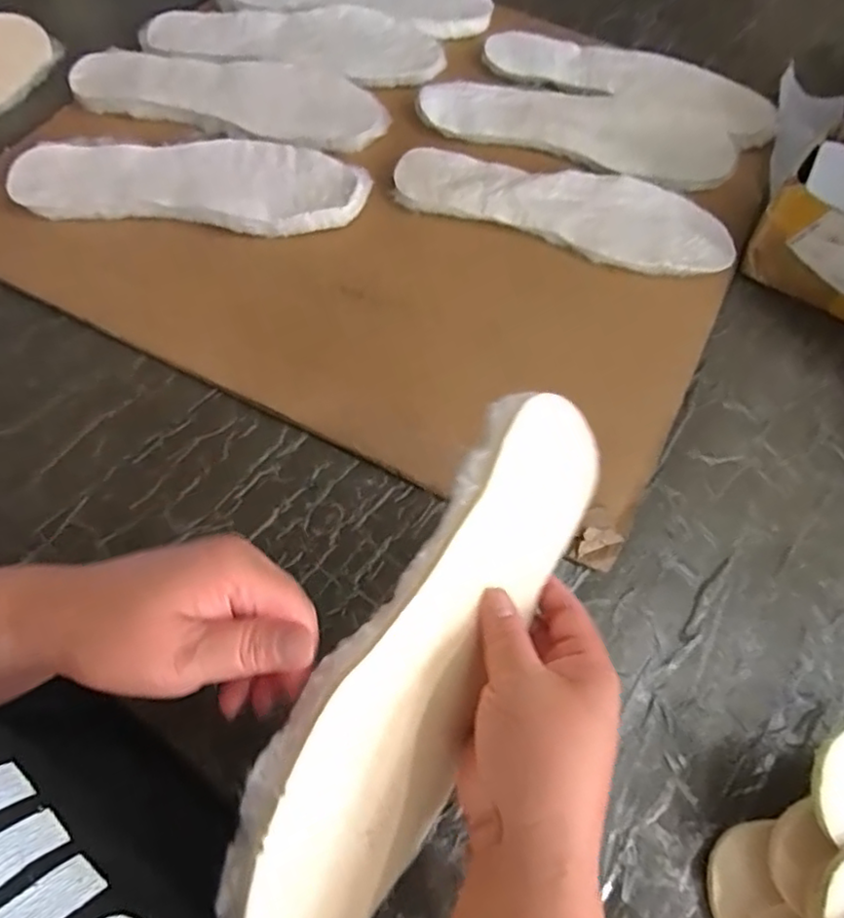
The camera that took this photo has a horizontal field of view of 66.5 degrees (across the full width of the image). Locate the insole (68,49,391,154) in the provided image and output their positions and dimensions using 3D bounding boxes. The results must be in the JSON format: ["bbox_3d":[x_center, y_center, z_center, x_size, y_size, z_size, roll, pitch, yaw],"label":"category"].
[{"bbox_3d":[-0.173,-0.335,0.585,0.283,0.007,0.095,14,63,6],"label":"insole"}]

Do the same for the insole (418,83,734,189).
[{"bbox_3d":[0.143,-0.310,0.589,0.278,0.015,0.107,18,64,9],"label":"insole"}]

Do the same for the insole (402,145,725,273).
[{"bbox_3d":[0.118,-0.214,0.543,0.276,0.011,0.092,17,69,6],"label":"insole"}]

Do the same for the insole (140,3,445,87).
[{"bbox_3d":[-0.122,-0.414,0.630,0.283,0.013,0.110,11,63,5],"label":"insole"}]

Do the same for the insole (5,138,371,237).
[{"bbox_3d":[-0.191,-0.234,0.537,0.284,0.019,0.095,4,64,-1],"label":"insole"}]

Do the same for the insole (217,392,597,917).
[{"bbox_3d":[0.012,0.090,0.300,0.092,0.017,0.268,47,65,-26],"label":"insole"}]

